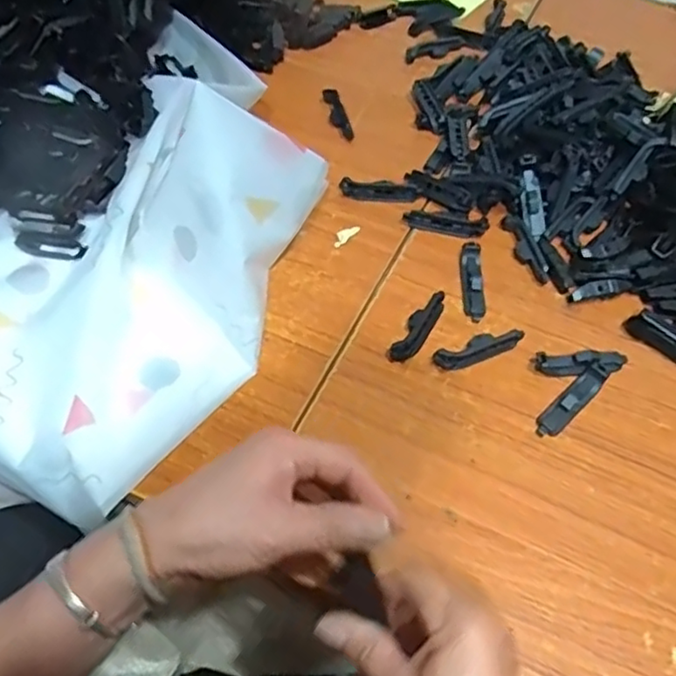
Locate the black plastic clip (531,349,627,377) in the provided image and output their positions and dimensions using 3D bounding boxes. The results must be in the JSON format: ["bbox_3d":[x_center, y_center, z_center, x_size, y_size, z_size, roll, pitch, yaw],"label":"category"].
[{"bbox_3d":[0.192,0.020,0.498,0.074,0.012,0.019,-3,56,-3],"label":"black plastic clip"}]

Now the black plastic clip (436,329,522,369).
[{"bbox_3d":[0.113,0.007,0.502,0.076,0.013,0.022,-23,60,-16],"label":"black plastic clip"}]

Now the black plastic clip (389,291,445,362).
[{"bbox_3d":[0.067,-0.011,0.512,0.020,0.012,0.077,28,60,16],"label":"black plastic clip"}]

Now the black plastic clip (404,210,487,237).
[{"bbox_3d":[0.098,-0.105,0.573,0.075,0.007,0.018,11,56,6],"label":"black plastic clip"}]

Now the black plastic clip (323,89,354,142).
[{"bbox_3d":[0.000,-0.238,0.668,0.018,0.012,0.073,-12,57,-11],"label":"black plastic clip"}]

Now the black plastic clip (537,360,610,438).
[{"bbox_3d":[0.179,0.046,0.480,0.079,0.013,0.019,-38,65,-24],"label":"black plastic clip"}]

